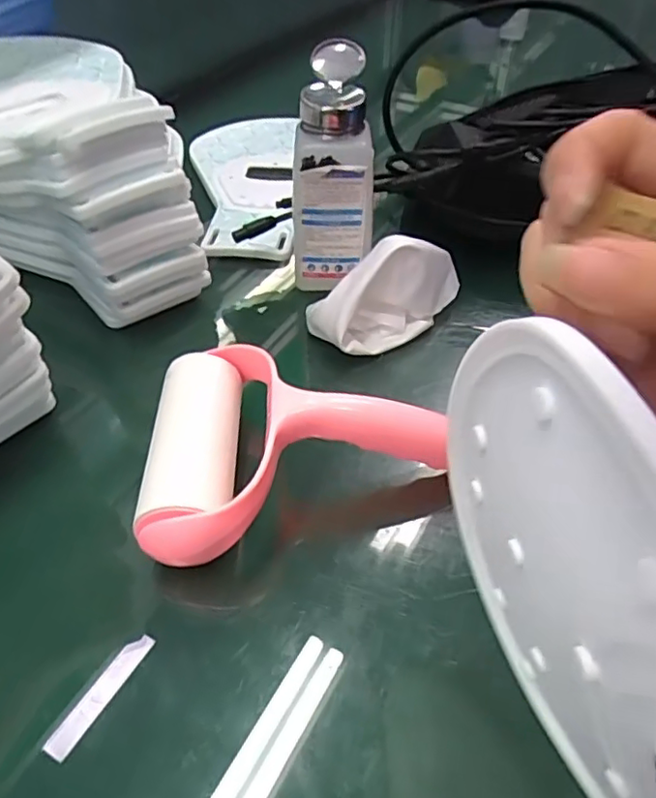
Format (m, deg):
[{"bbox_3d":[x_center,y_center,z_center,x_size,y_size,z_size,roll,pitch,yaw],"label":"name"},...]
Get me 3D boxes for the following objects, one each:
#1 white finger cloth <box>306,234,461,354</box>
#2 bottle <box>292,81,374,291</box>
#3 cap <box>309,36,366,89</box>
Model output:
[{"bbox_3d":[0.040,-0.076,0.403,0.108,0.061,0.057,-24,50,-22],"label":"white finger cloth"},{"bbox_3d":[0.003,-0.138,0.411,0.052,0.121,0.045,-1,45,-2],"label":"bottle"},{"bbox_3d":[0.006,-0.213,0.388,0.034,0.018,0.030,-31,53,-28],"label":"cap"}]

